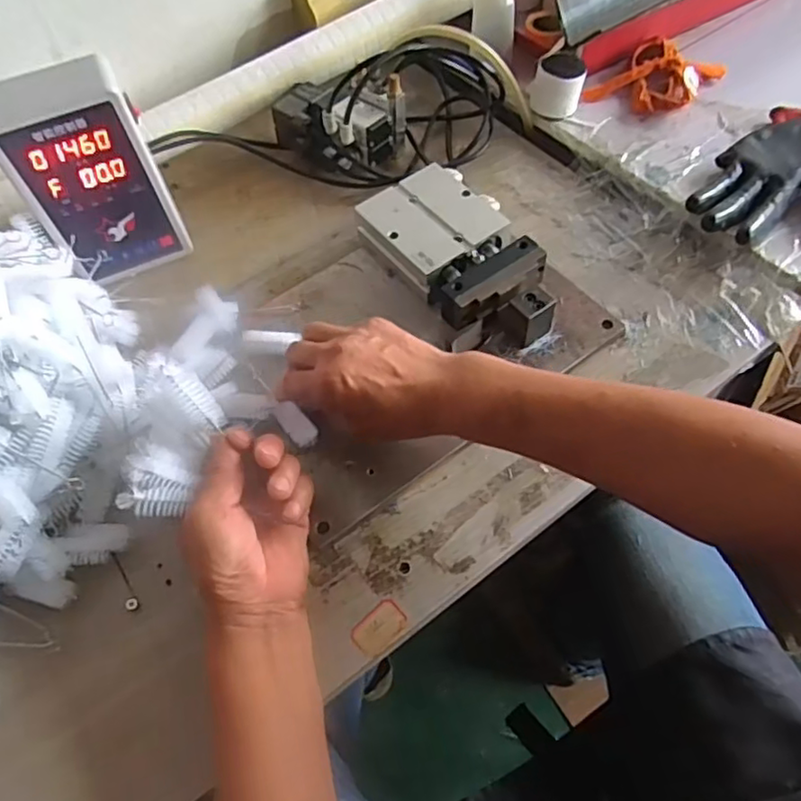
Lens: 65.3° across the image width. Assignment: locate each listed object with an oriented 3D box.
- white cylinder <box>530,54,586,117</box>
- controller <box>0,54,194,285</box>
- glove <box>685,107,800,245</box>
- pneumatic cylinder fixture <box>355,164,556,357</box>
[{"bbox_3d":[0.164,-0.332,0.655,0.054,0.047,0.048,7,60,8],"label":"white cylinder"},{"bbox_3d":[-0.264,-0.189,0.544,0.110,0.172,0.068,-20,60,-8],"label":"controller"},{"bbox_3d":[0.355,-0.209,0.578,0.113,0.030,0.196,30,65,20],"label":"glove"},{"bbox_3d":[0.055,-0.133,0.561,0.118,0.036,0.202,-29,61,-13],"label":"pneumatic cylinder fixture"}]

